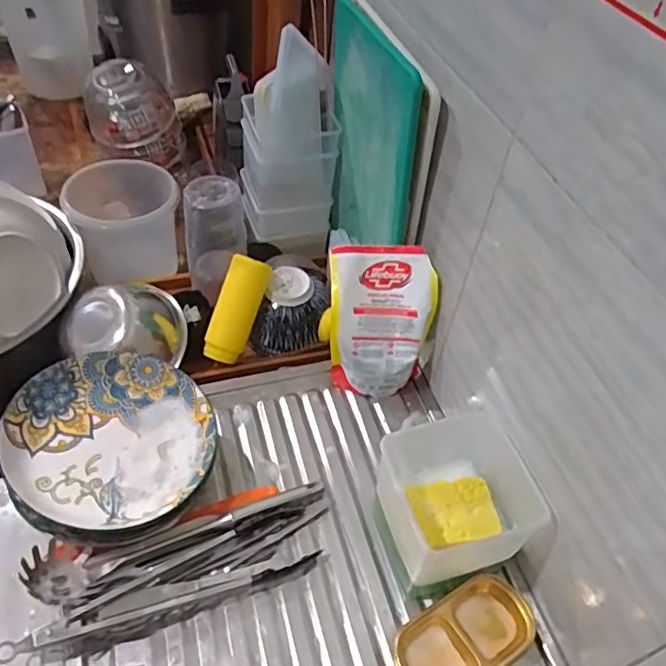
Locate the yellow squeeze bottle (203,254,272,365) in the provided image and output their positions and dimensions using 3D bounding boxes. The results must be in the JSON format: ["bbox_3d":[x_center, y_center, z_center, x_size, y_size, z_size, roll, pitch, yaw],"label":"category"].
[{"bbox_3d":[-0.141,-0.033,0.853,0.053,0.037,0.154,22,93,14],"label":"yellow squeeze bottle"}]

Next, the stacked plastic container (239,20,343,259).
[{"bbox_3d":[-0.070,-0.293,0.931,0.141,0.314,0.137,-6,49,-11],"label":"stacked plastic container"}]

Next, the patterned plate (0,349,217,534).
[{"bbox_3d":[-0.246,0.118,0.667,0.210,0.034,0.214,9,50,-10],"label":"patterned plate"}]

